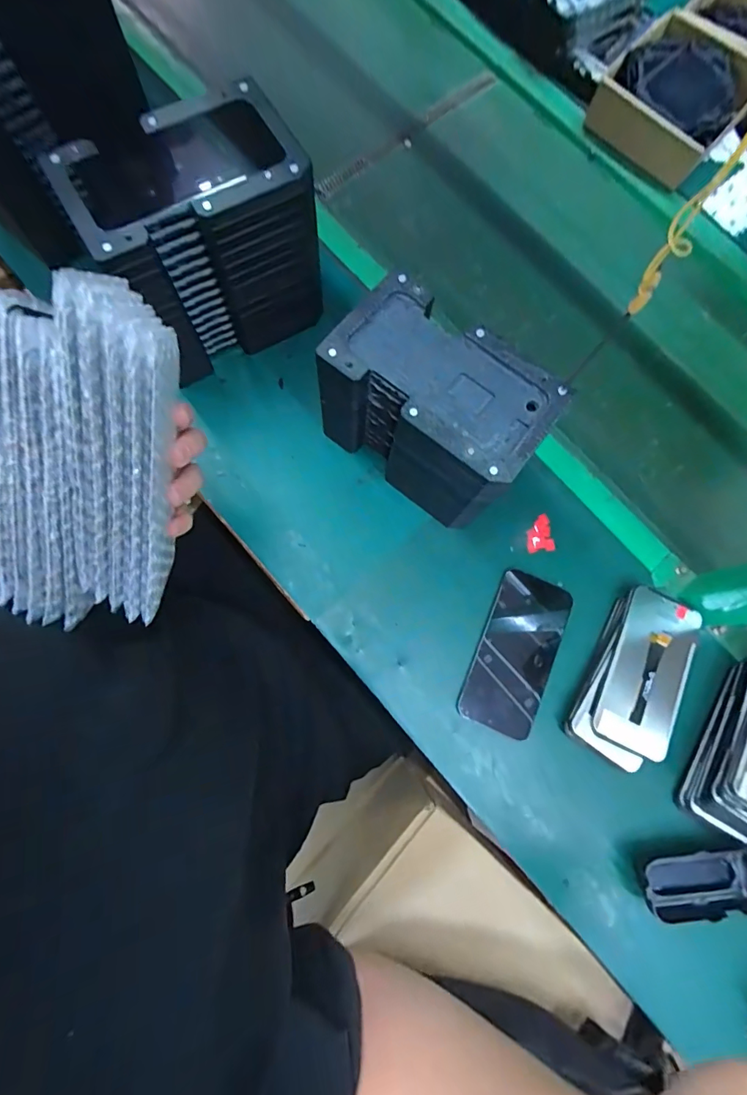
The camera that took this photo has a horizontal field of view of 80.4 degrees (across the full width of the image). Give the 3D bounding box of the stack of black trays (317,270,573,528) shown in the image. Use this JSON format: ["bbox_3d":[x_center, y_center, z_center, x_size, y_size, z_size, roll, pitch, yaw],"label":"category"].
[{"bbox_3d":[0.056,-0.125,0.427,0.186,0.146,0.112,37,78,4],"label":"stack of black trays"}]

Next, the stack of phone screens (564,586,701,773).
[{"bbox_3d":[0.264,0.128,0.440,0.089,0.025,0.171,32,78,3],"label":"stack of phone screens"}]

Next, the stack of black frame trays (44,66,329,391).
[{"bbox_3d":[-0.153,-0.281,0.425,0.180,0.175,0.107,-31,81,-9],"label":"stack of black frame trays"}]

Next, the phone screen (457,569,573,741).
[{"bbox_3d":[0.144,0.105,0.445,0.074,0.007,0.157,23,77,1],"label":"phone screen"}]

